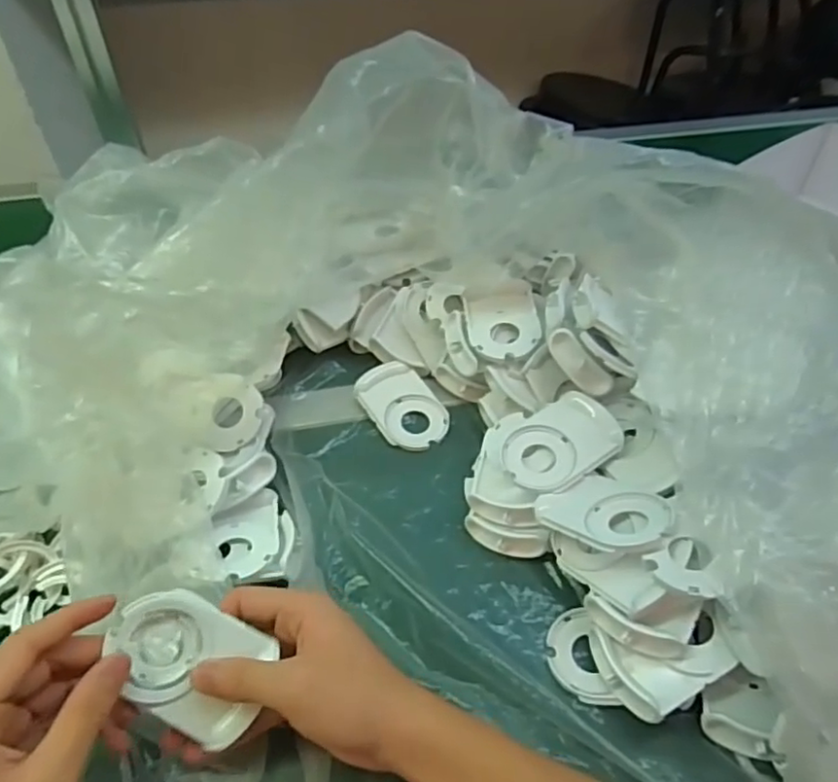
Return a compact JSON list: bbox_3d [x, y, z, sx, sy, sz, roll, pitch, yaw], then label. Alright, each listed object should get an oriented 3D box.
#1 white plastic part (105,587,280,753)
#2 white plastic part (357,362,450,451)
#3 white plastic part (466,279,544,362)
[{"bbox_3d":[-0.118,0.140,0.319,0.082,0.009,0.058,33,77,-9],"label":"white plastic part"},{"bbox_3d":[-0.012,0.013,0.514,0.057,0.015,0.080,-27,62,-23],"label":"white plastic part"},{"bbox_3d":[0.069,-0.055,0.506,0.056,0.033,0.069,-2,46,-2],"label":"white plastic part"}]

